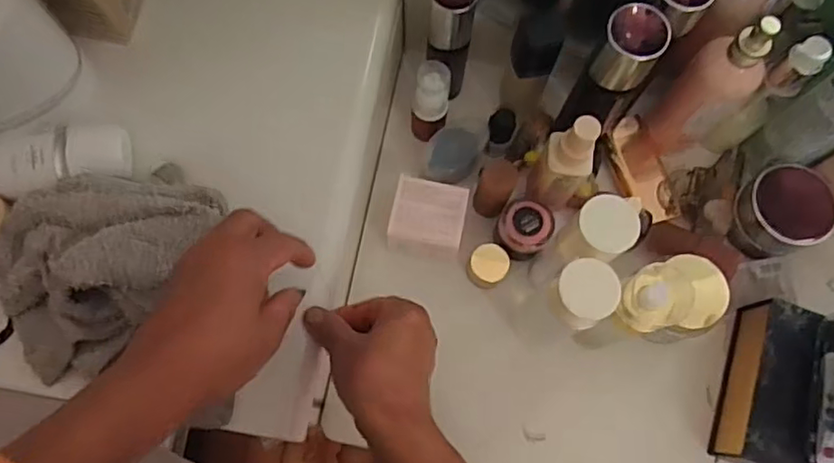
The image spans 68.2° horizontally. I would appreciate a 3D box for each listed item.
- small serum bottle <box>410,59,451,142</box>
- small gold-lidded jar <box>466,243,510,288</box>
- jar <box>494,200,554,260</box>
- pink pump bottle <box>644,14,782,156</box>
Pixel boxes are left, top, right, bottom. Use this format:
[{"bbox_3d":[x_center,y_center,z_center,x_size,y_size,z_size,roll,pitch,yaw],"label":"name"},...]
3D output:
[{"bbox_3d":[0.012,-0.115,0.552,0.031,0.085,0.033,9,74,1],"label":"small serum bottle"},{"bbox_3d":[0.063,0.030,0.544,0.033,0.021,0.035,24,75,6],"label":"small gold-lidded jar"},{"bbox_3d":[0.093,-0.001,0.542,0.046,0.034,0.046,0,74,-1],"label":"jar"},{"bbox_3d":[0.247,-0.118,0.519,0.057,0.163,0.049,42,77,10],"label":"pink pump bottle"}]

